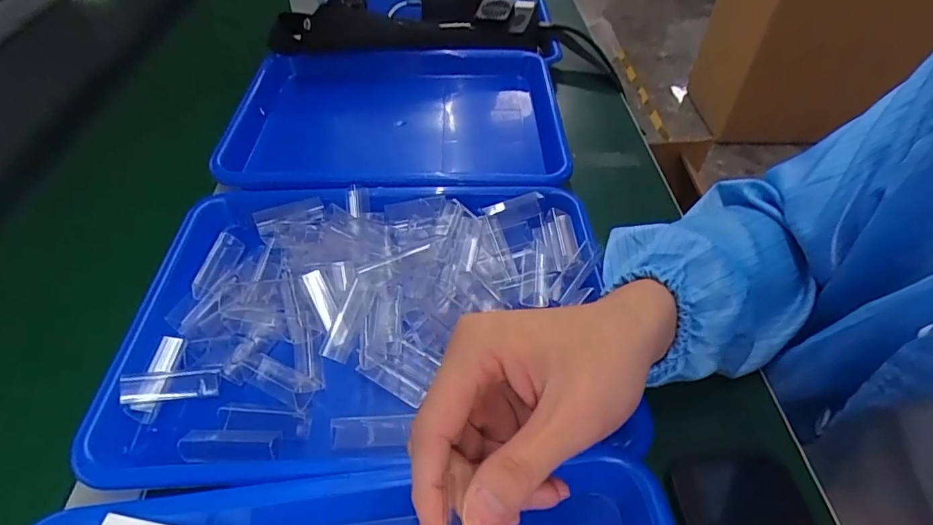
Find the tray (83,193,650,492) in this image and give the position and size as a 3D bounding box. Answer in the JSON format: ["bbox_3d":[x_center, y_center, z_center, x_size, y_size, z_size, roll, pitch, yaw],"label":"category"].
[{"bbox_3d":[-0.065,0.029,0.360,0.326,0.044,0.240,-3,46,-4],"label":"tray"}]

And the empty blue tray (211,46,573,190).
[{"bbox_3d":[-0.074,-0.149,0.543,0.324,0.052,0.262,-3,46,-4],"label":"empty blue tray"}]

